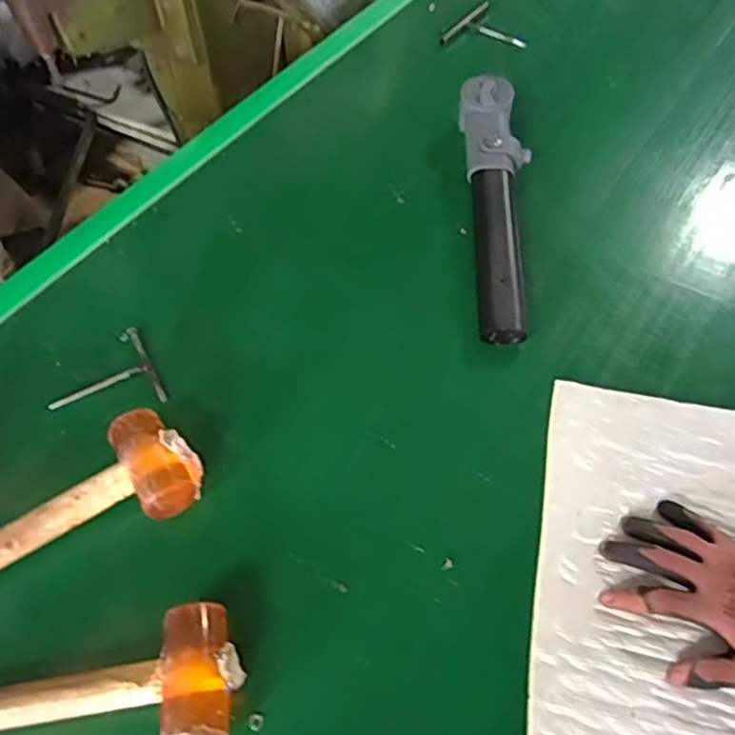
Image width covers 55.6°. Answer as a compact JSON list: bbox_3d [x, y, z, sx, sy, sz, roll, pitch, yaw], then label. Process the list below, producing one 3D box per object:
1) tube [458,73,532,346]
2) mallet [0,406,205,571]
[{"bbox_3d":[0.156,-0.194,0.810,0.076,0.066,0.375,-1,56,1],"label":"tube"},{"bbox_3d":[-0.287,0.133,0.602,0.285,0.051,0.095,-25,59,-15],"label":"mallet"}]

